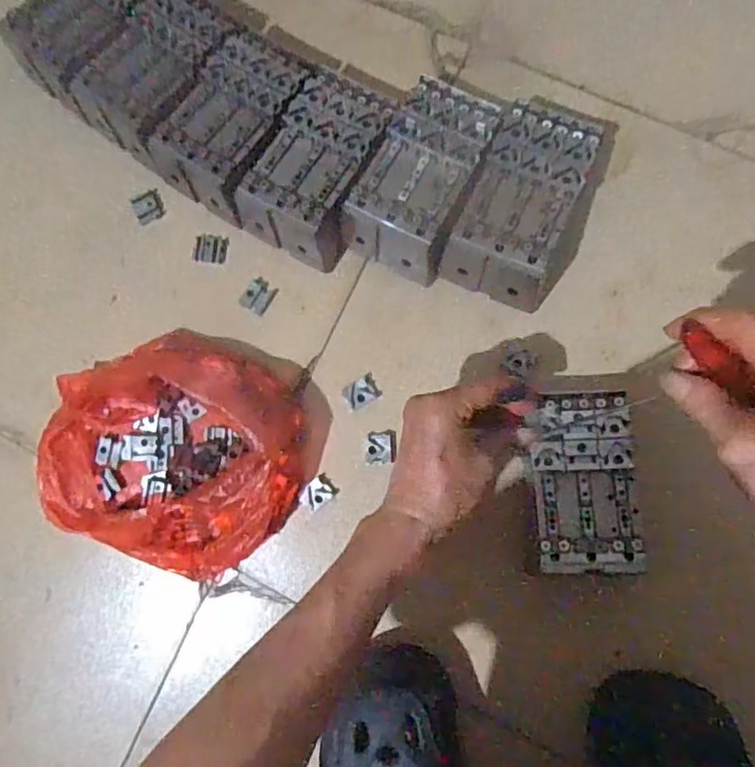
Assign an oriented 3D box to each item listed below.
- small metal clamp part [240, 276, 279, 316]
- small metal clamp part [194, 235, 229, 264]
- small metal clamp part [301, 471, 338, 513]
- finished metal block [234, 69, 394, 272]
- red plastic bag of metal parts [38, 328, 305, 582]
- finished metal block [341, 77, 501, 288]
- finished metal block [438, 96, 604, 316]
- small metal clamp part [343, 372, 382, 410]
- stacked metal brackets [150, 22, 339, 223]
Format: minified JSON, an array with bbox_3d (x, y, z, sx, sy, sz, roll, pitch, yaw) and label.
[{"bbox_3d":[-0.104,-0.077,0.530,0.024,0.004,0.029,37,96,7],"label":"small metal clamp part"},{"bbox_3d":[-0.147,-0.119,0.538,0.028,0.010,0.023,6,92,9],"label":"small metal clamp part"},{"bbox_3d":[-0.051,0.094,0.522,0.029,0.005,0.022,-43,85,7],"label":"small metal clamp part"},{"bbox_3d":[-0.046,-0.177,0.495,0.087,0.059,0.149,28,95,7],"label":"finished metal block"},{"bbox_3d":[-0.181,0.056,0.510,0.219,0.066,0.193,20,94,8],"label":"red plastic bag of metal parts"},{"bbox_3d":[0.035,-0.167,0.482,0.085,0.060,0.154,23,94,8],"label":"finished metal block"},{"bbox_3d":[0.116,-0.141,0.470,0.084,0.059,0.154,21,94,8],"label":"finished metal block"},{"bbox_3d":[-0.013,0.008,0.517,0.030,0.004,0.022,-32,86,8],"label":"small metal clamp part"},{"bbox_3d":[-0.114,-0.224,0.505,0.086,0.060,0.162,32,95,7],"label":"stacked metal brackets"}]

